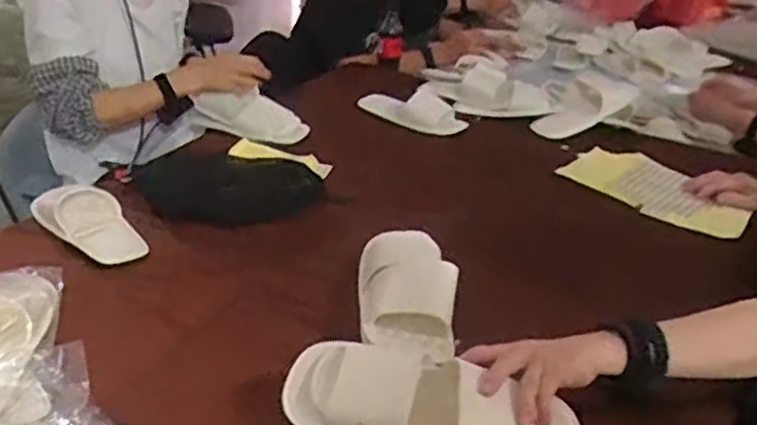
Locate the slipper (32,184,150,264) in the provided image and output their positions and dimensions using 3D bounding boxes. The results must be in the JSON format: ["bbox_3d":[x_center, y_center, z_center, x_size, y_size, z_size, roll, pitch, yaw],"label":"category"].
[{"bbox_3d":[-0.413,0.014,1.063,0.211,0.047,0.094,29,38,34],"label":"slipper"}]

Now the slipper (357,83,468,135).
[{"bbox_3d":[0.070,-0.224,1.534,0.234,0.055,0.093,25,36,30],"label":"slipper"}]

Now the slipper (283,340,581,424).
[{"bbox_3d":[0.057,0.202,0.765,0.302,0.056,0.115,8,62,14],"label":"slipper"}]

